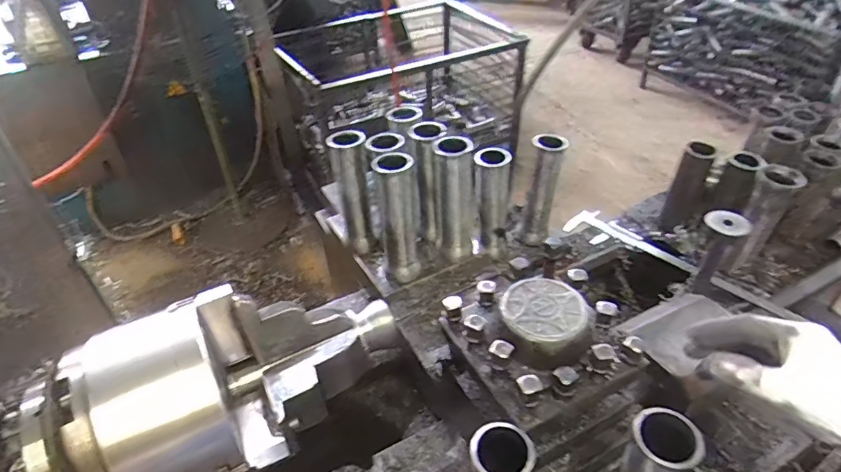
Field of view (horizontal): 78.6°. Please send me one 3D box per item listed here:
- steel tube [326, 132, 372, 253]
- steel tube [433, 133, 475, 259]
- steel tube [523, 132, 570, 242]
[{"bbox_3d":[-0.102,-0.065,0.784,0.049,0.185,0.054,-3,40,0],"label":"steel tube"},{"bbox_3d":[0.052,-0.053,0.763,0.056,0.190,0.048,4,40,8],"label":"steel tube"},{"bbox_3d":[0.202,-0.076,0.852,0.056,0.179,0.050,10,42,16],"label":"steel tube"}]

